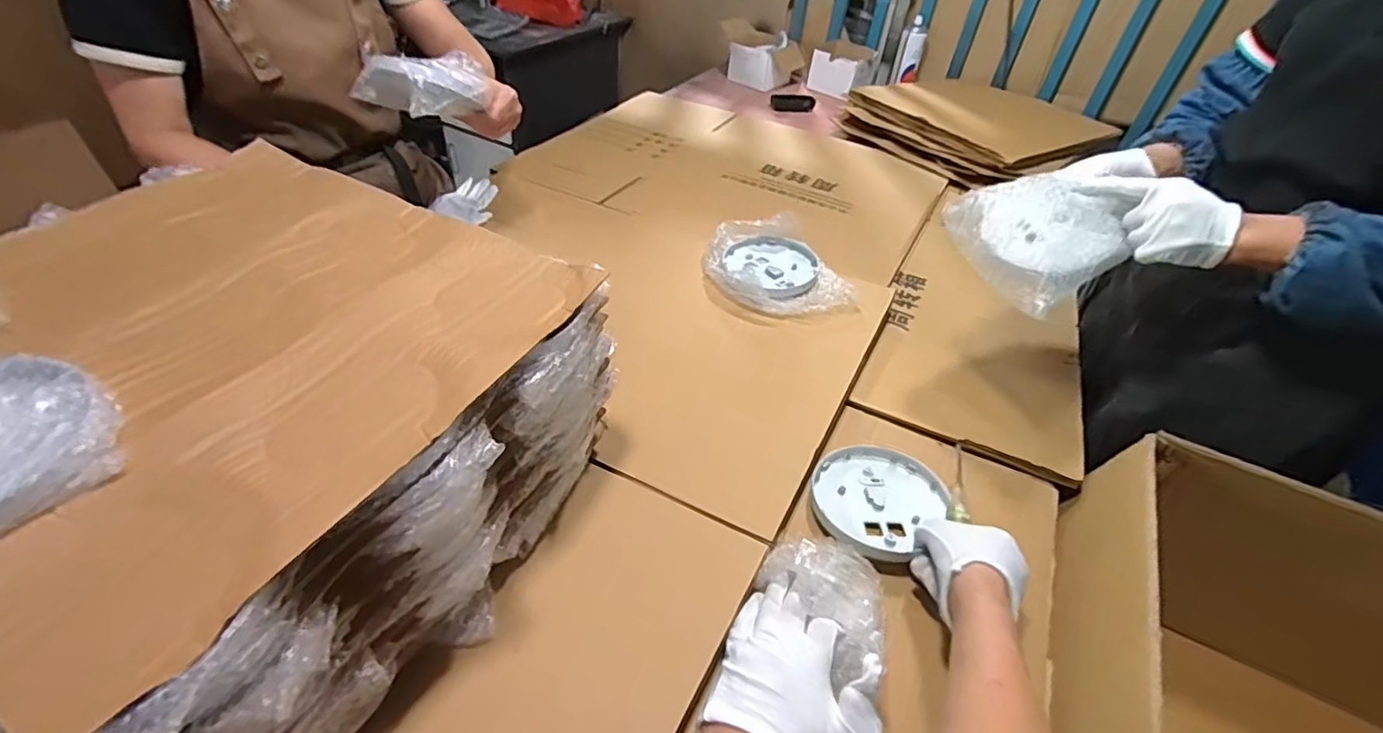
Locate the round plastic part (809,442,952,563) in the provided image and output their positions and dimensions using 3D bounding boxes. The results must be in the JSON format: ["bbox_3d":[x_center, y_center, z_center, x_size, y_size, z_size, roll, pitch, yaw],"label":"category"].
[{"bbox_3d":[0.186,0.128,0.598,0.140,0.018,0.120,-30,55,-32],"label":"round plastic part"}]

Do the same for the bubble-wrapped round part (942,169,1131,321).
[{"bbox_3d":[0.361,-0.135,0.622,0.138,0.040,0.141,-27,71,-9],"label":"bubble-wrapped round part"}]

